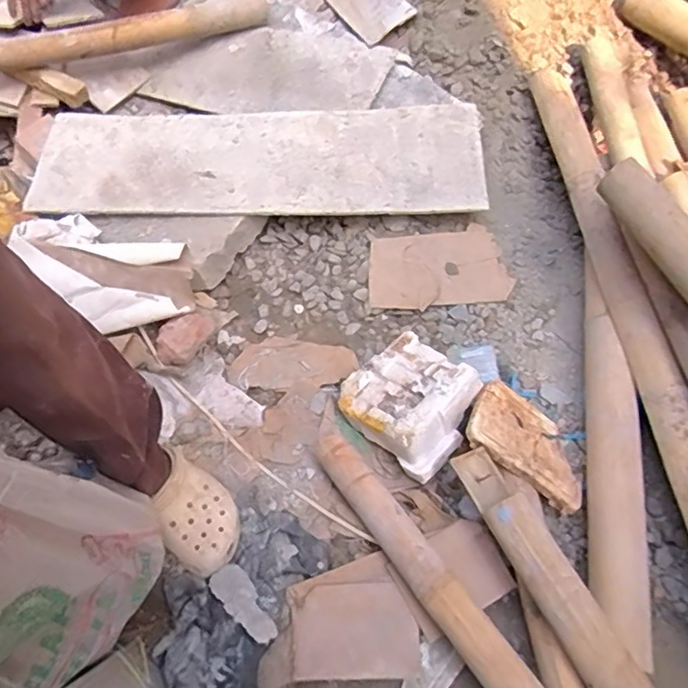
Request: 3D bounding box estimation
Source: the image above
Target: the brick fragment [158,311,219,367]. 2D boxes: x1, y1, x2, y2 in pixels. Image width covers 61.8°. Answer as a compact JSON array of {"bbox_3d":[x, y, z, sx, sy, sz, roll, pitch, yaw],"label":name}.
[{"bbox_3d":[-0.266,-0.018,0.972,0.063,0.048,0.122,32,64,23],"label":"brick fragment"}]

